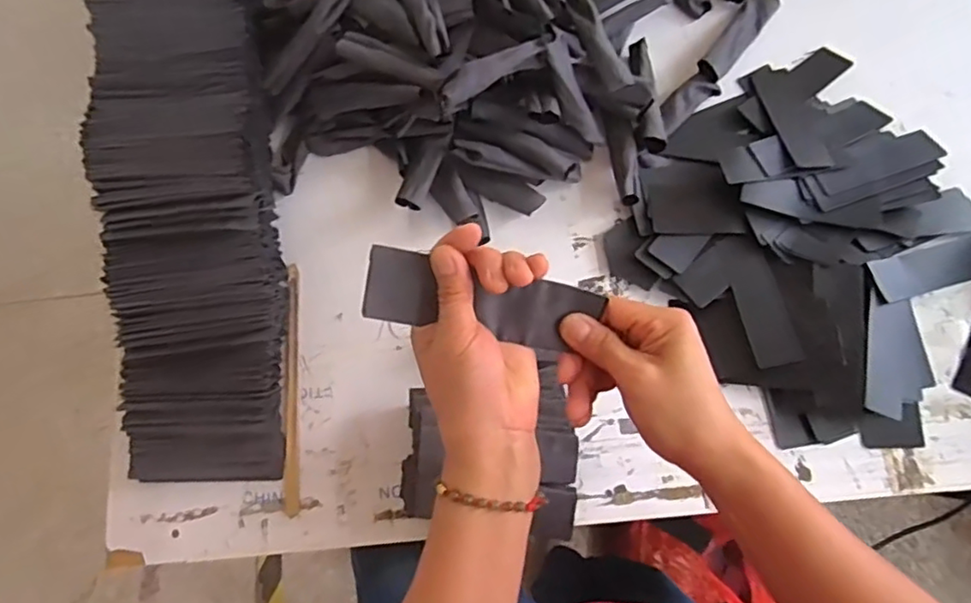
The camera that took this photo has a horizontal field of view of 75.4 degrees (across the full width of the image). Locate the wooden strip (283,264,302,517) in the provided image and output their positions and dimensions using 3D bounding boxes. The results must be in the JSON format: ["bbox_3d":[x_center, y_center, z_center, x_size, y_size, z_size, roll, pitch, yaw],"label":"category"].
[{"bbox_3d":[-0.212,0.091,0.688,0.017,0.006,0.270,-5,75,1],"label":"wooden strip"}]

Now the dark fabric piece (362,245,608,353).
[{"bbox_3d":[-0.002,0.001,0.390,0.144,0.006,0.044,12,98,-8],"label":"dark fabric piece"}]

